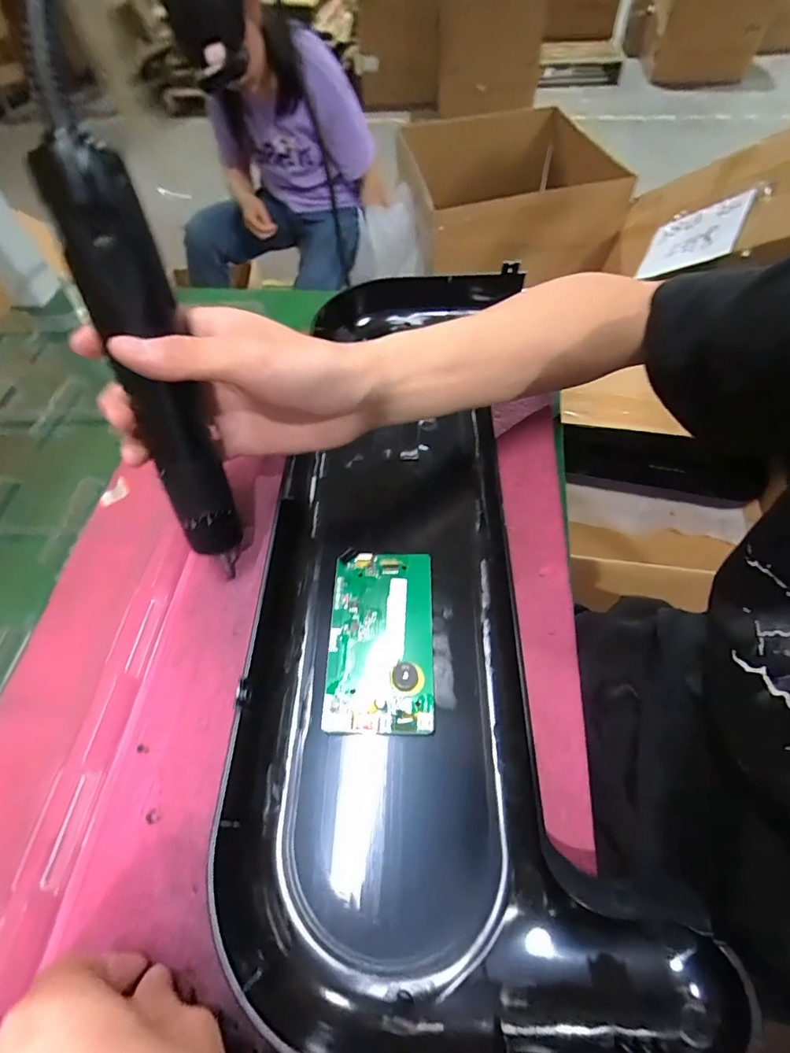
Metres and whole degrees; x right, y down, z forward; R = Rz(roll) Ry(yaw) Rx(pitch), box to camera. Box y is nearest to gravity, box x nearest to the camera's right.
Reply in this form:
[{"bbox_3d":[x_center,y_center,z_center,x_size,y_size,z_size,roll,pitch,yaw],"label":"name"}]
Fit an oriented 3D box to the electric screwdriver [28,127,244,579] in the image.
[{"bbox_3d":[-0.118,-0.065,0.238,0.031,0.203,0.026,-6,35,0],"label":"electric screwdriver"}]

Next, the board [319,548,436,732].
[{"bbox_3d":[-0.008,0.063,0.274,0.059,0.010,0.107,-1,58,3],"label":"board"}]

